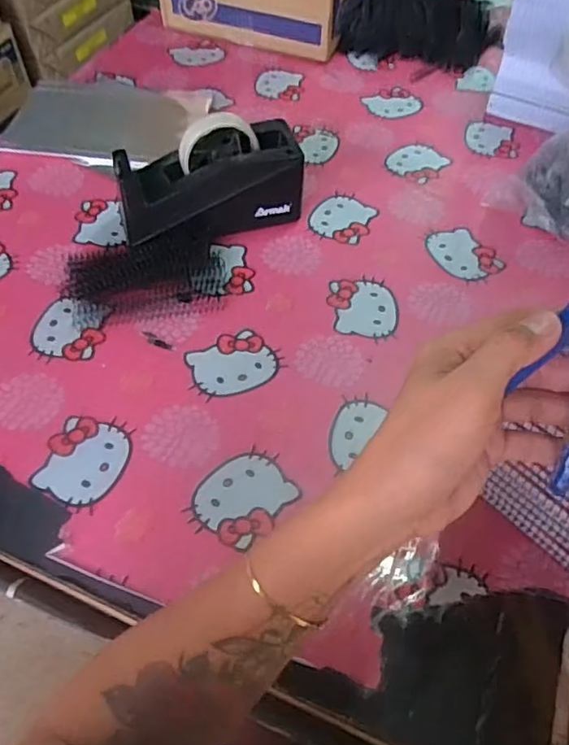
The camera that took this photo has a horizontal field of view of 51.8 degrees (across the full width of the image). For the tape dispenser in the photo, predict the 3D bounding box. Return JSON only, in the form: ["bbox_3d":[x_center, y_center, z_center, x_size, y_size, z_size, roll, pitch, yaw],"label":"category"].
[{"bbox_3d":[-0.081,-0.214,0.648,0.194,0.111,0.082,-10,55,-9],"label":"tape dispenser"}]

